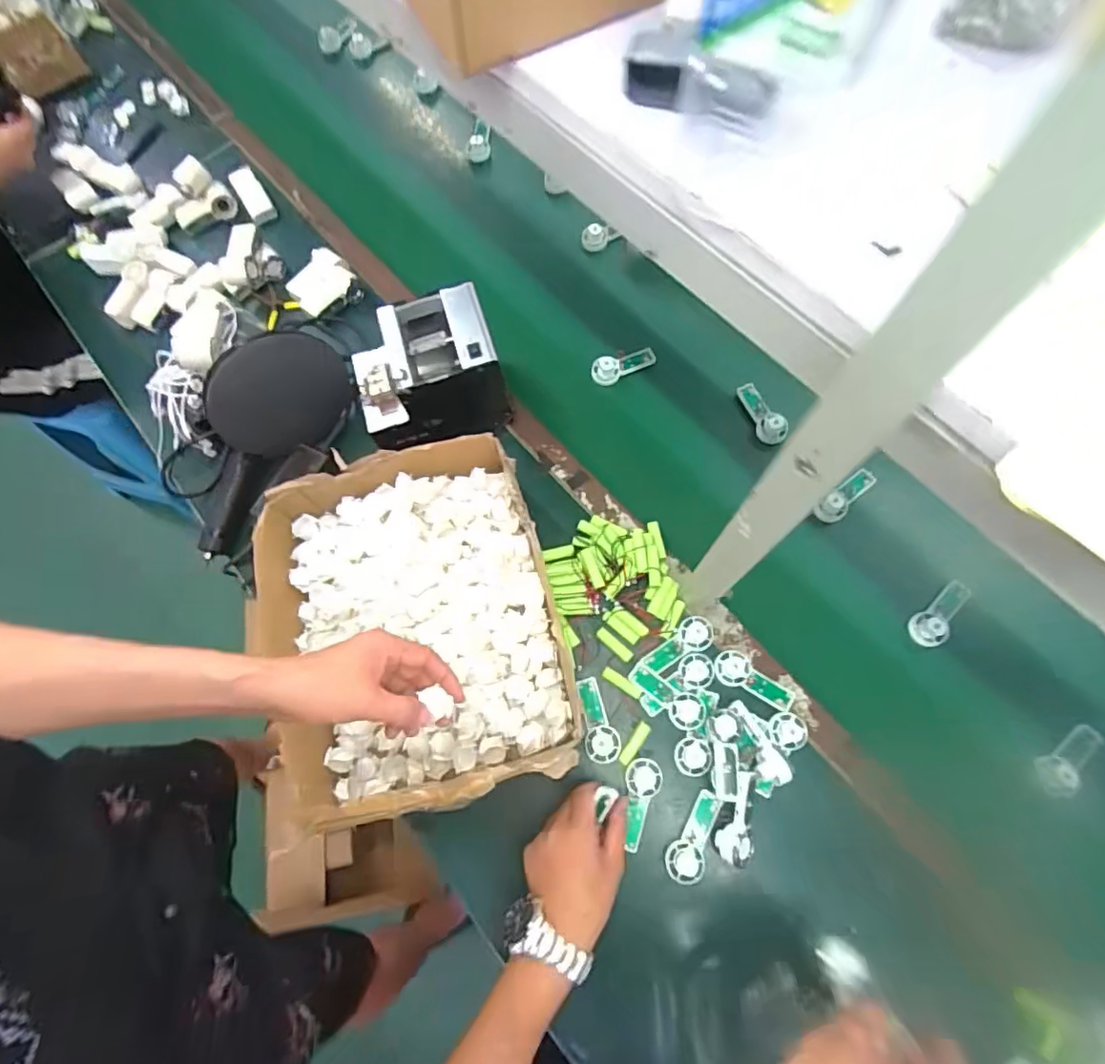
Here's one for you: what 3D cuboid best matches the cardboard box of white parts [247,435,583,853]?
[{"bbox_3d":[-0.155,0.101,0.645,0.315,0.131,0.371,-15,70,-3],"label":"cardboard box of white parts"}]

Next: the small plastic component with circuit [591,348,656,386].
[{"bbox_3d":[0.103,-0.242,0.840,0.091,0.017,0.040,-20,105,-5],"label":"small plastic component with circuit"}]

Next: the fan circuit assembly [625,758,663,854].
[{"bbox_3d":[0.091,0.293,0.627,0.039,0.013,0.091,18,72,9],"label":"fan circuit assembly"}]

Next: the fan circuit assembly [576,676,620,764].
[{"bbox_3d":[0.052,0.210,0.652,0.039,0.020,0.092,-9,68,-2],"label":"fan circuit assembly"}]

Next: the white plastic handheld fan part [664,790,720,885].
[{"bbox_3d":[0.151,0.324,0.616,0.038,0.009,0.093,23,73,10],"label":"white plastic handheld fan part"}]

